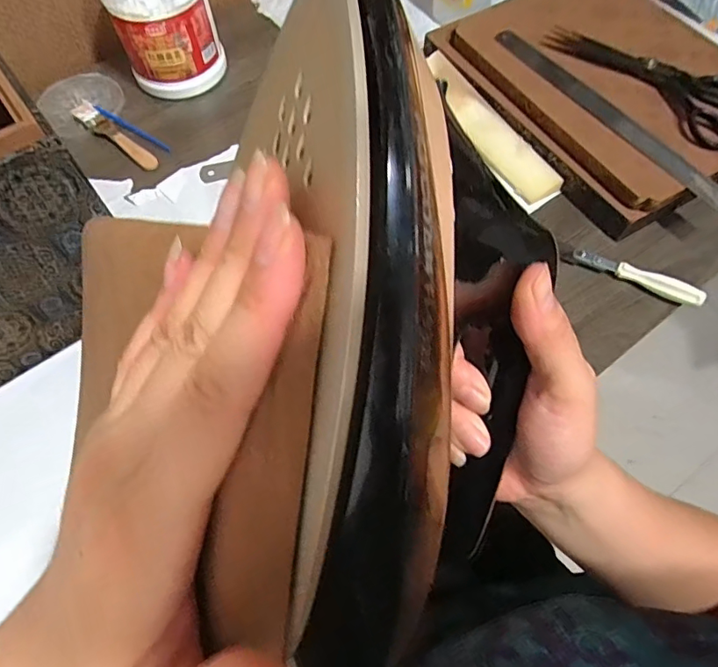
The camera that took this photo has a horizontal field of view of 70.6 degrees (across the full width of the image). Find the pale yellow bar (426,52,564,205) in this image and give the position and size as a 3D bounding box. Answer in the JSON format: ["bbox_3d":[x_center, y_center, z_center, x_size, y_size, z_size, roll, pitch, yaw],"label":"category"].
[{"bbox_3d":[0.140,-0.234,0.570,0.045,0.023,0.225,-28,66,-13],"label":"pale yellow bar"}]

